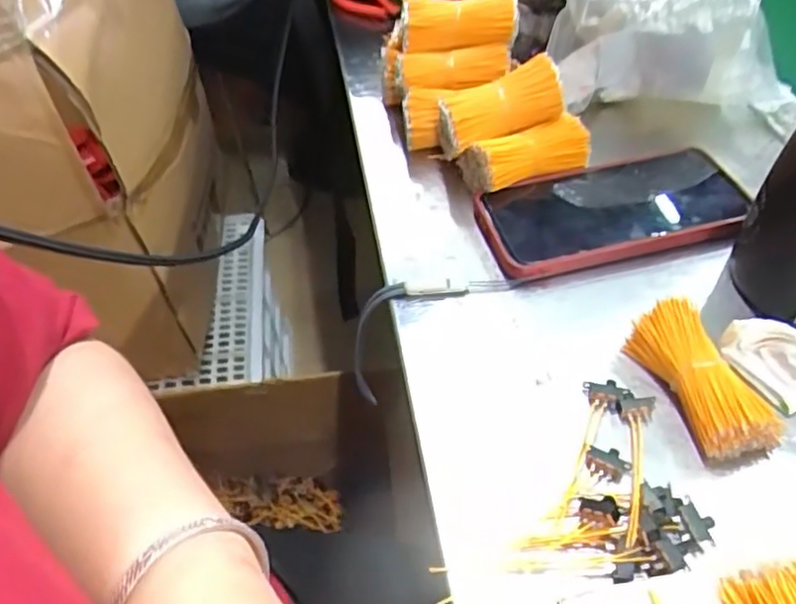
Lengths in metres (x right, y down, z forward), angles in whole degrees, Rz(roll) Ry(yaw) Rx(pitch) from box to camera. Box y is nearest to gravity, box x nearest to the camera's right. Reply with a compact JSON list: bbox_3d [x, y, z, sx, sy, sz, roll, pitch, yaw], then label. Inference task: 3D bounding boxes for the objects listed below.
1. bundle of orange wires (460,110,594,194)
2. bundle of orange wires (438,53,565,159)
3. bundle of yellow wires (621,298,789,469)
[{"bbox_3d":[0.087,-0.101,0.446,0.084,0.026,0.036,-14,50,-10],"label":"bundle of orange wires"},{"bbox_3d":[0.069,-0.132,0.450,0.087,0.031,0.036,-25,51,0],"label":"bundle of orange wires"},{"bbox_3d":[0.150,0.039,0.325,0.034,0.030,0.080,-16,50,-11],"label":"bundle of yellow wires"}]

